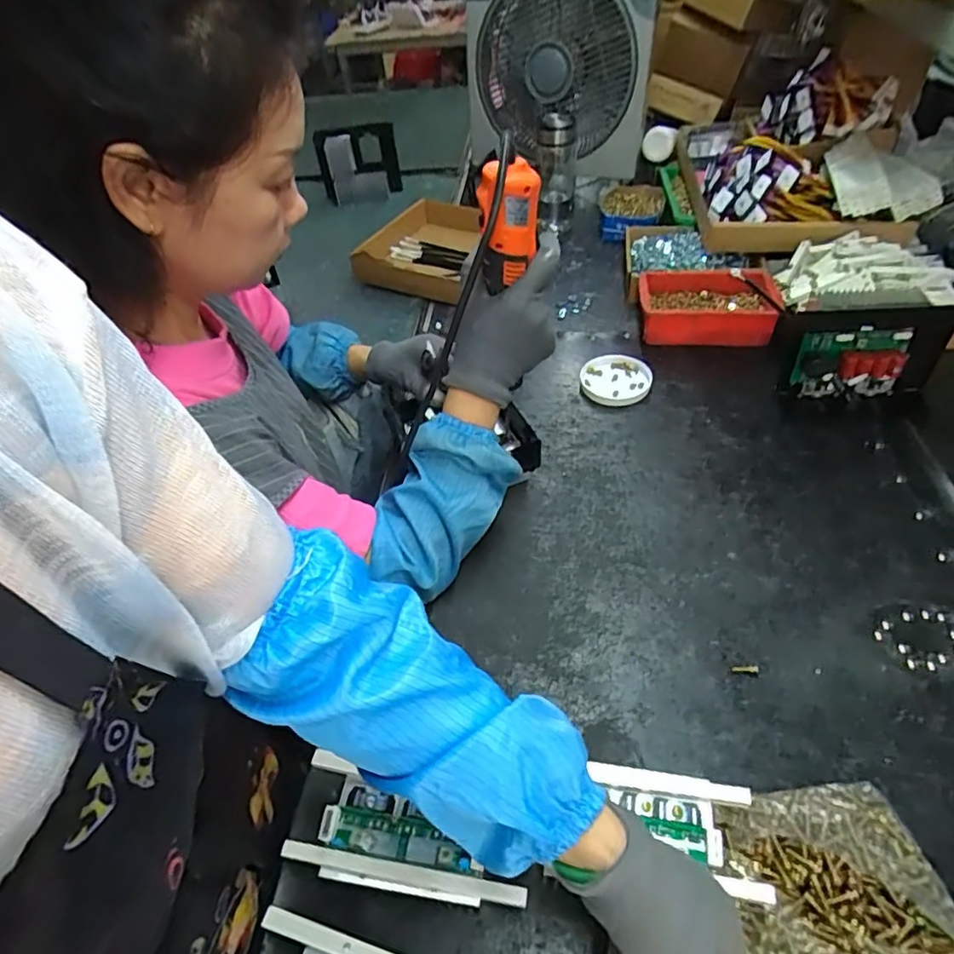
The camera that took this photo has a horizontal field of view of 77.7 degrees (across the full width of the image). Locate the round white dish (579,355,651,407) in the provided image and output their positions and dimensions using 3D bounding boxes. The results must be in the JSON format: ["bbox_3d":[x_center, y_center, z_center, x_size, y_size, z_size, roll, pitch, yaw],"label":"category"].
[{"bbox_3d":[0.197,-0.138,0.845,0.098,0.015,0.098,-3,46,4],"label":"round white dish"}]

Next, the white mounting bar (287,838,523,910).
[{"bbox_3d":[-0.054,0.280,0.419,0.176,0.006,0.011,4,47,11],"label":"white mounting bar"}]

